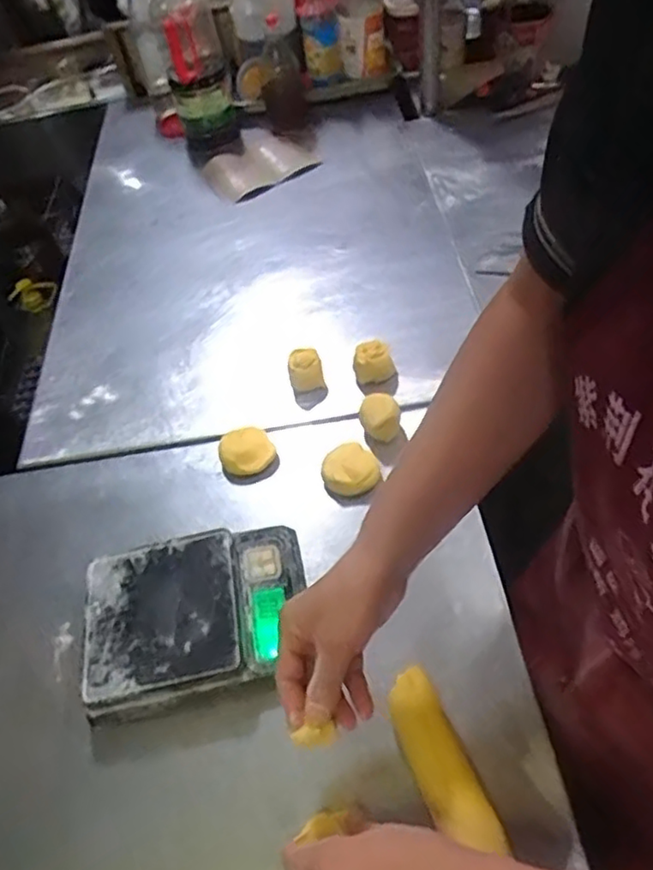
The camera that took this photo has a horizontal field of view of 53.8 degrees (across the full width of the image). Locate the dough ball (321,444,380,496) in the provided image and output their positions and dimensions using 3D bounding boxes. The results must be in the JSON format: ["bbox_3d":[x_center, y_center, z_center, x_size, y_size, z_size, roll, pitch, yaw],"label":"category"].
[{"bbox_3d":[0.027,0.036,0.694,0.063,0.035,0.046,21,57,20],"label":"dough ball"}]

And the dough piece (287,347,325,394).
[{"bbox_3d":[-0.028,-0.082,0.789,0.042,0.032,0.042,-12,52,-4],"label":"dough piece"}]

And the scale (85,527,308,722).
[{"bbox_3d":[-0.120,0.166,0.603,0.203,0.046,0.146,-14,53,-5],"label":"scale"}]

